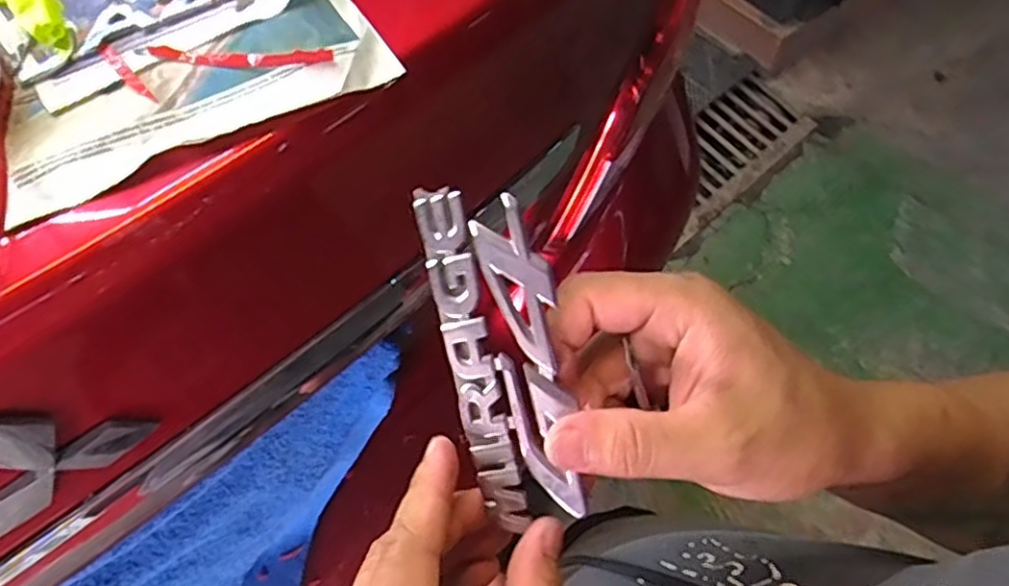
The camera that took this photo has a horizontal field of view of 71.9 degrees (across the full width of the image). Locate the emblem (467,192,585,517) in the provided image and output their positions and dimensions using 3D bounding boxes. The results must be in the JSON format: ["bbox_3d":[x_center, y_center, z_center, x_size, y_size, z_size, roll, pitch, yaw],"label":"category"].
[{"bbox_3d":[0.010,0.025,0.256,0.023,0.011,0.118,-13,96,-11],"label":"emblem"}]

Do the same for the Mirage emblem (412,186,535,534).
[{"bbox_3d":[-0.012,0.025,0.260,0.020,0.004,0.129,-13,95,12],"label":"Mirage emblem"}]

